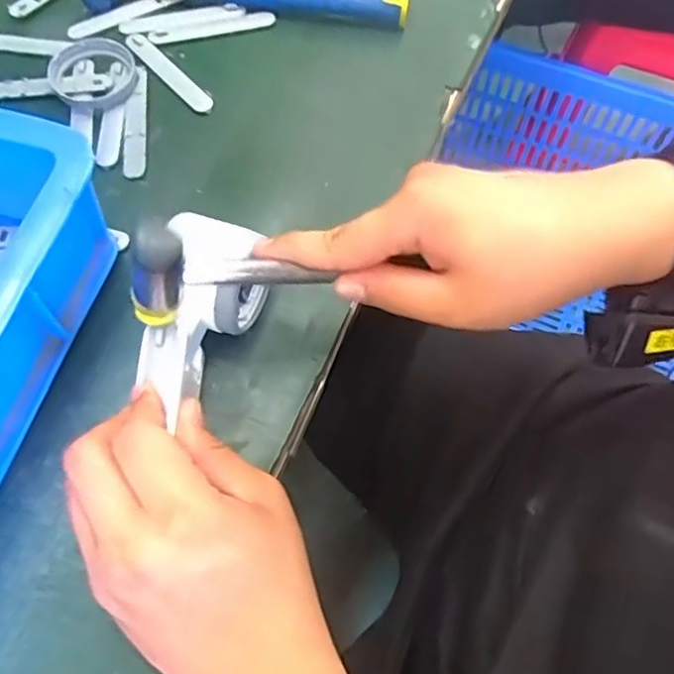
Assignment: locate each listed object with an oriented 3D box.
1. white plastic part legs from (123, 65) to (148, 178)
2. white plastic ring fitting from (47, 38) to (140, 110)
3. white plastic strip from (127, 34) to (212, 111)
[{"bbox_3d":[-0.139,-0.150,0.438,0.015,0.004,0.092,-4,68,-6],"label":"white plastic part legs"},{"bbox_3d":[-0.171,-0.189,0.447,0.058,0.011,0.064,2,64,0],"label":"white plastic ring fitting"},{"bbox_3d":[-0.123,-0.194,0.464,0.016,0.005,0.094,-39,71,-18],"label":"white plastic strip"}]

